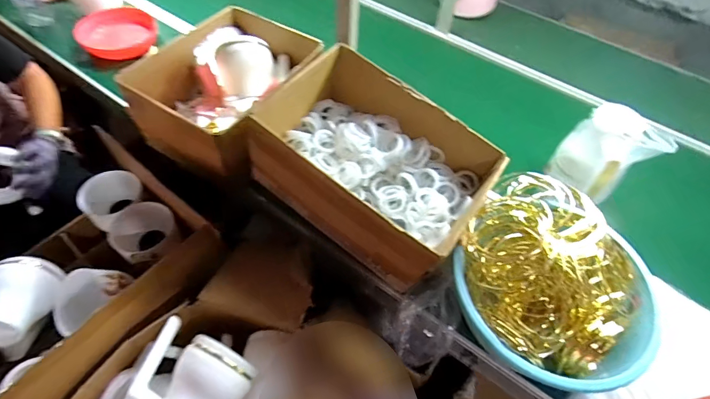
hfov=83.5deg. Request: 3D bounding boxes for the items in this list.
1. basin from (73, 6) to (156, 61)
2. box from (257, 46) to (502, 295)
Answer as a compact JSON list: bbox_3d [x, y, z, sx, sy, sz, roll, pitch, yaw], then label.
[{"bbox_3d":[-0.770,-0.541,1.293,0.224,0.083,0.224,2,56,-3],"label":"basin"},{"bbox_3d":[0.046,-0.073,0.841,0.440,0.203,0.308,33,60,17],"label":"box"}]

